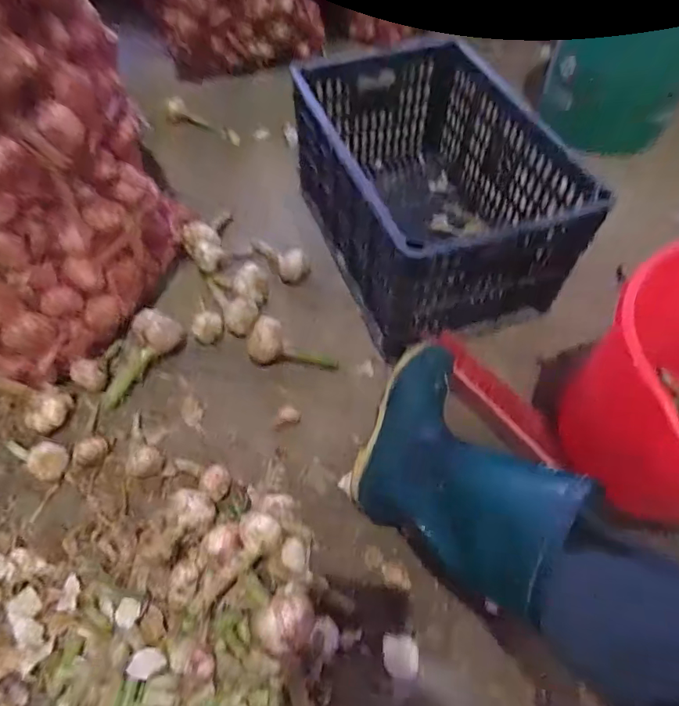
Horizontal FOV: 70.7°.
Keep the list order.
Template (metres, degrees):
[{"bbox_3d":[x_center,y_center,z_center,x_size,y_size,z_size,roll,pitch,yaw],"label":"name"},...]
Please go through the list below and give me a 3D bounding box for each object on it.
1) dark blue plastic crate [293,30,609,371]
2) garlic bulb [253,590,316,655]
[{"bbox_3d":[0.129,-0.250,0.726,0.282,0.203,0.405,-18,60,-11],"label":"dark blue plastic crate"},{"bbox_3d":[-0.056,0.281,0.502,0.056,0.046,0.055,6,59,6],"label":"garlic bulb"}]

